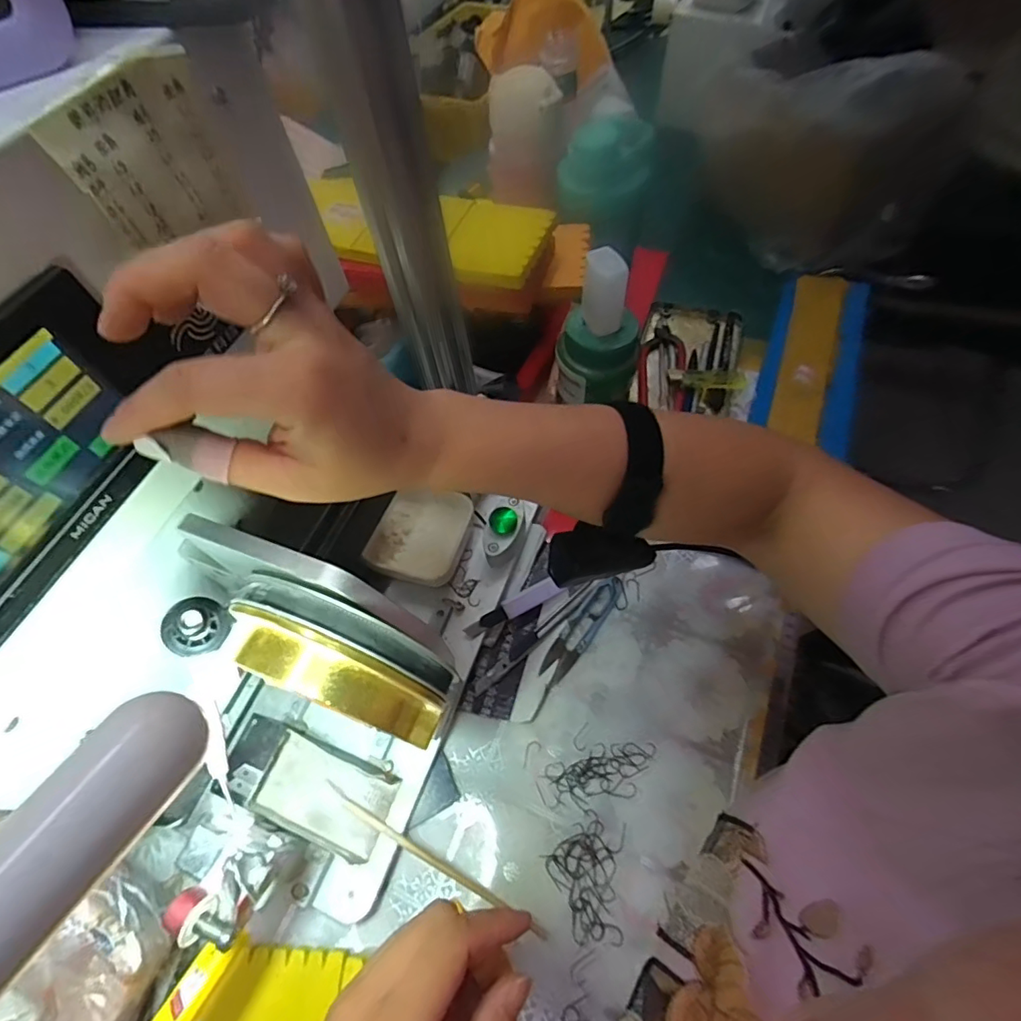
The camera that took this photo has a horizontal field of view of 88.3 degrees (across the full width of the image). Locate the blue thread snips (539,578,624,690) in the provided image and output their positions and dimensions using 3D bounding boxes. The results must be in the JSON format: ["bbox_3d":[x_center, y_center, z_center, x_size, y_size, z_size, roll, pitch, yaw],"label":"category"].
[{"bbox_3d":[0.057,0.093,0.419,0.022,0.010,0.099,31,66,20],"label":"blue thread snips"}]

